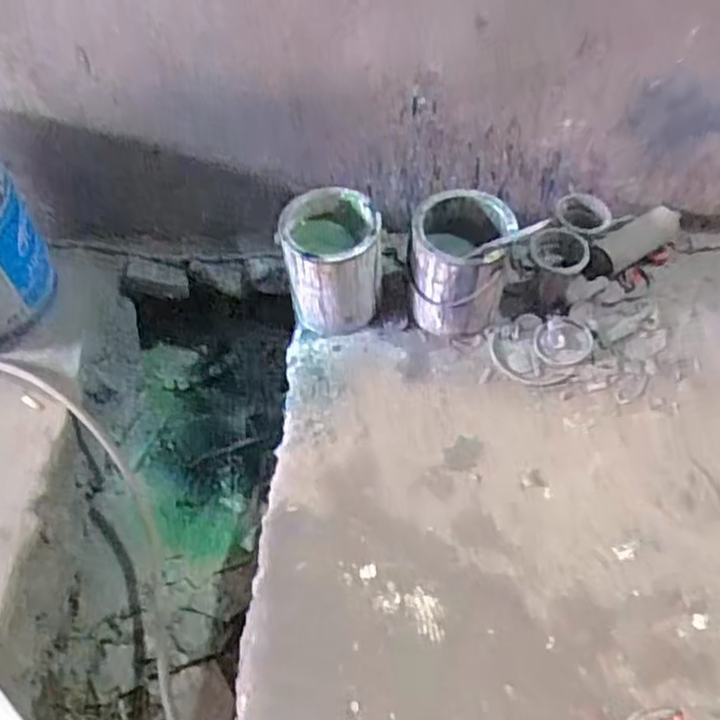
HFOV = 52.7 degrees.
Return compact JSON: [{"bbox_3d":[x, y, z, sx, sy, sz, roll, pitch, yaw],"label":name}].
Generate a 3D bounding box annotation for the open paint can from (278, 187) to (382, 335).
[{"bbox_3d":[-0.048,-0.166,1.245,0.163,0.181,0.168,-5,55,-2],"label":"open paint can"}]

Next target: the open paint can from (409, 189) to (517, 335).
[{"bbox_3d":[0.164,-0.163,1.217,0.151,0.206,0.156,-1,55,1],"label":"open paint can"}]

